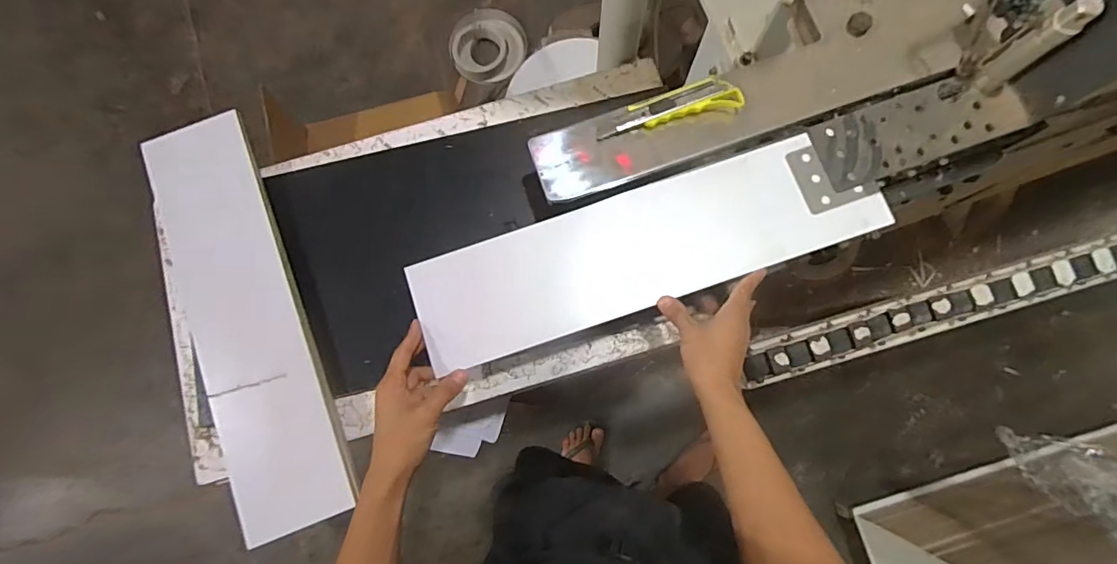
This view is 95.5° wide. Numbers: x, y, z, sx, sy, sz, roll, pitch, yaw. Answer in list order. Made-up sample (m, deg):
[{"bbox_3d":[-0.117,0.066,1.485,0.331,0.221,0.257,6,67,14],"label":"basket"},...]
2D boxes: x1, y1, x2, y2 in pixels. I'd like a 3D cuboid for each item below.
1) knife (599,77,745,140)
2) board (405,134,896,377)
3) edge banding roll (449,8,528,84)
[{"bbox_3d":[0.132,-0.209,0.611,0.174,0.018,0.046,-18,80,-1],"label":"knife"},{"bbox_3d":[0.096,-0.035,0.605,0.533,0.021,0.142,-18,80,0],"label":"board"},{"bbox_3d":[-0.234,-0.783,1.695,0.247,0.070,0.247,0,94,-1],"label":"edge banding roll"}]

